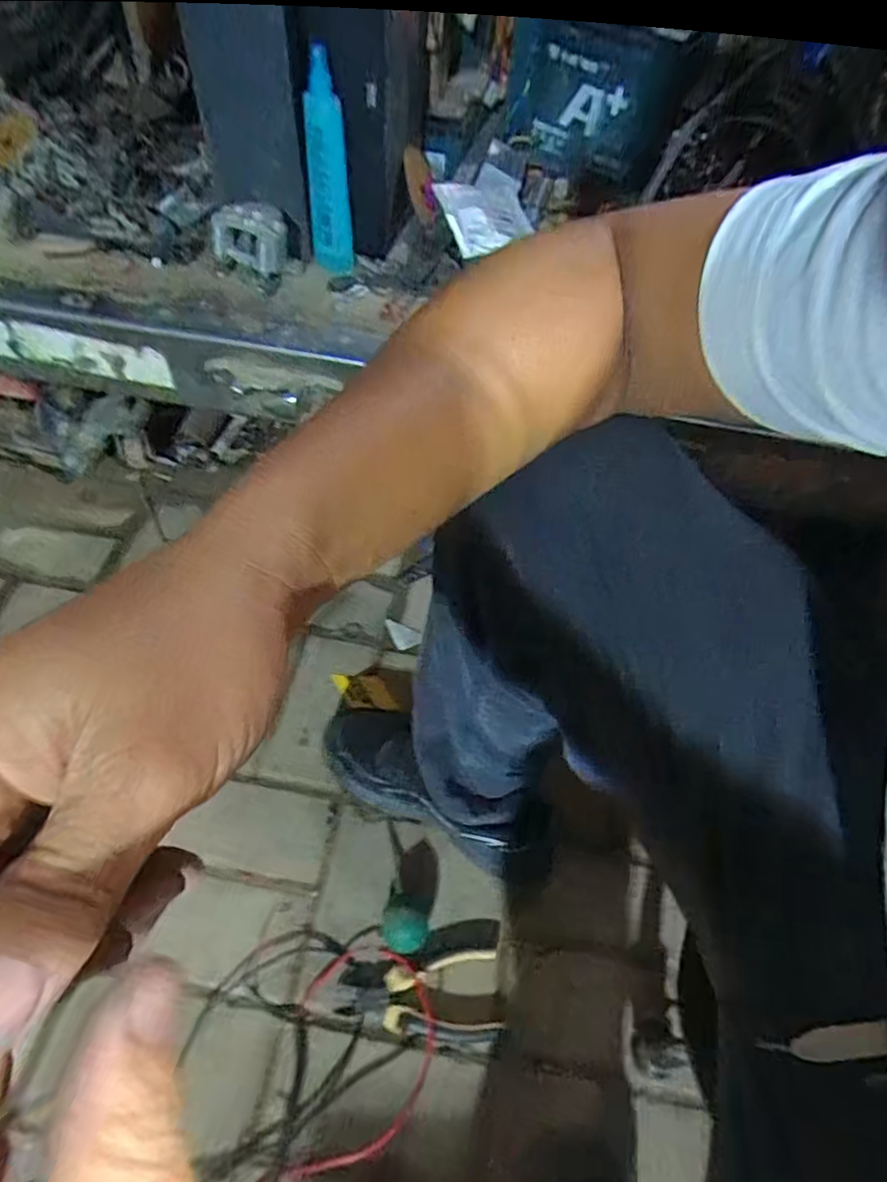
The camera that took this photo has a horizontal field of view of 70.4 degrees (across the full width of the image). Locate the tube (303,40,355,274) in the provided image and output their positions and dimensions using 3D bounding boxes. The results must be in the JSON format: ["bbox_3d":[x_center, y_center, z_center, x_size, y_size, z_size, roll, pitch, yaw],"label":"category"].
[{"bbox_3d":[-0.121,-0.438,0.671,0.046,0.194,0.031,-5,54,-10],"label":"tube"}]

